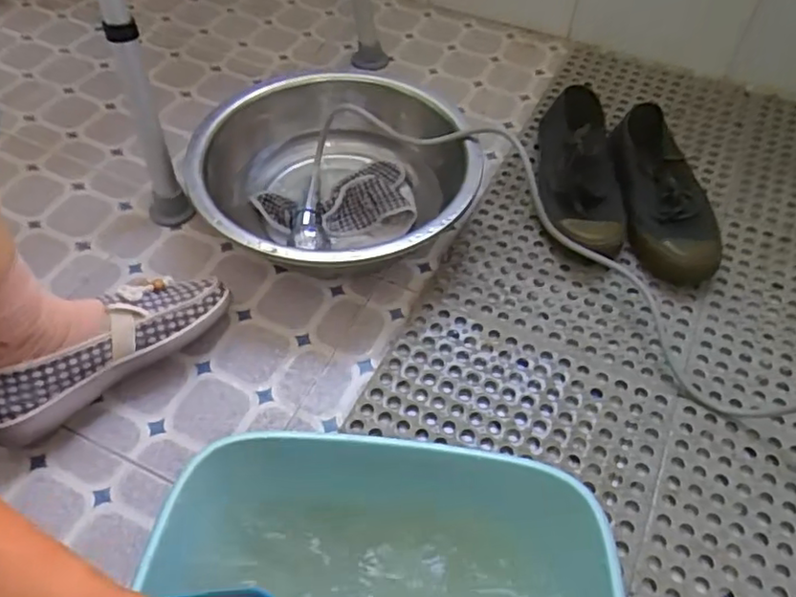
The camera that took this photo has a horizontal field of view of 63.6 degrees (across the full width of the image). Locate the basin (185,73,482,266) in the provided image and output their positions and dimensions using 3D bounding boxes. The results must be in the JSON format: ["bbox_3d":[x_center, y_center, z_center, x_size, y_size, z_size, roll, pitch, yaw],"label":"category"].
[{"bbox_3d":[-0.070,-0.136,0.749,0.307,0.101,0.309,1,51,-1],"label":"basin"}]

